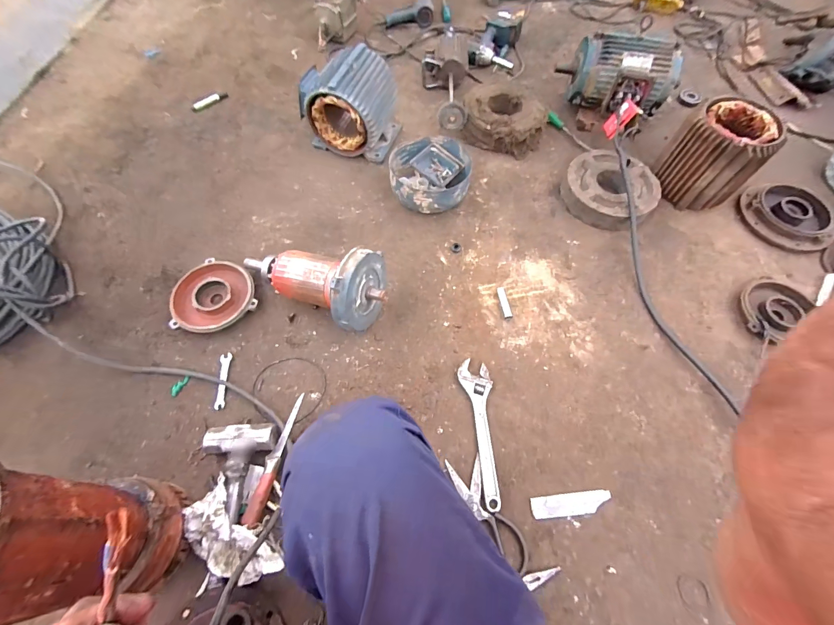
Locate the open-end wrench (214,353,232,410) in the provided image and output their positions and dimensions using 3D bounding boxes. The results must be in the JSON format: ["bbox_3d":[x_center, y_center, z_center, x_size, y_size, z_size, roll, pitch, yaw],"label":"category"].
[{"bbox_3d":[-0.421,0.147,0.786,0.023,0.004,0.120,-3,66,-4],"label":"open-end wrench"}]

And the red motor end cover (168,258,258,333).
[{"bbox_3d":[-0.481,-0.043,0.851,0.181,0.041,0.174,-25,69,-13],"label":"red motor end cover"}]

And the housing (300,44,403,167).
[{"bbox_3d":[-0.191,-0.593,1.027,0.241,0.214,0.206,18,65,7],"label":"housing"}]

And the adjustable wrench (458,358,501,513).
[{"bbox_3d":[0.142,0.238,0.744,0.065,0.014,0.291,-8,66,-6],"label":"adjustable wrench"}]

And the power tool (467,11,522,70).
[{"bbox_3d":[0.282,-0.967,1.298,0.157,0.082,0.225,16,65,6],"label":"power tool"}]

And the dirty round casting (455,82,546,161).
[{"bbox_3d":[0.271,-0.609,1.121,0.255,0.077,0.237,18,66,6],"label":"dirty round casting"}]

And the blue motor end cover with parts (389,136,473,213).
[{"bbox_3d":[0.037,-0.369,0.993,0.214,0.081,0.227,1,65,-2],"label":"blue motor end cover with parts"}]

